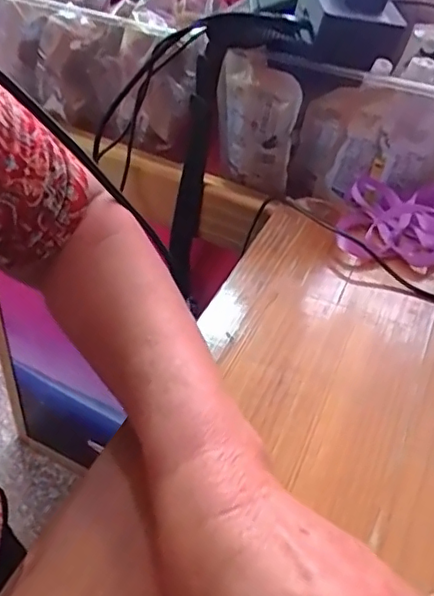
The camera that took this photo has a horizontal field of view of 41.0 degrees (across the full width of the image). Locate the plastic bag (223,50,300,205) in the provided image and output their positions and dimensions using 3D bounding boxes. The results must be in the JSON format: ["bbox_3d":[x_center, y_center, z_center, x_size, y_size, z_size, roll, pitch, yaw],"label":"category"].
[{"bbox_3d":[0.037,-0.167,0.561,0.077,0.132,0.026,20,43,13],"label":"plastic bag"}]

